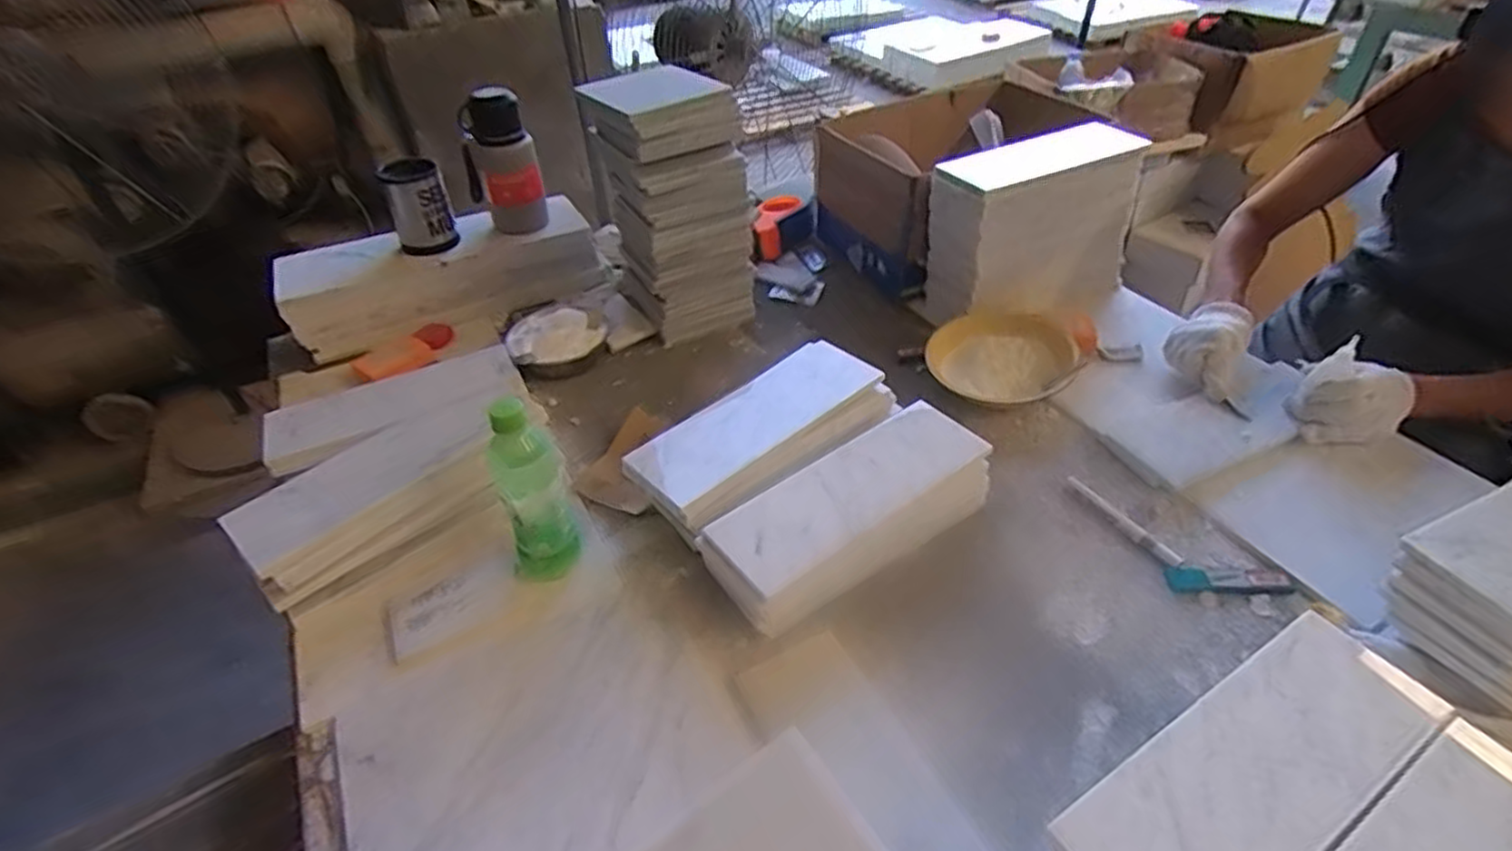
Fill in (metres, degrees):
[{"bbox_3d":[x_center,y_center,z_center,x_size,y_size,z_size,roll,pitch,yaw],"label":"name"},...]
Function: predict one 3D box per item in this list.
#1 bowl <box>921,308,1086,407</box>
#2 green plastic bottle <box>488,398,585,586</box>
[{"bbox_3d":[0.330,-0.089,0.955,0.174,0.043,0.176,-1,41,1],"label":"bowl"},{"bbox_3d":[-0.219,0.062,0.703,0.068,0.208,0.064,-14,43,-14],"label":"green plastic bottle"}]

